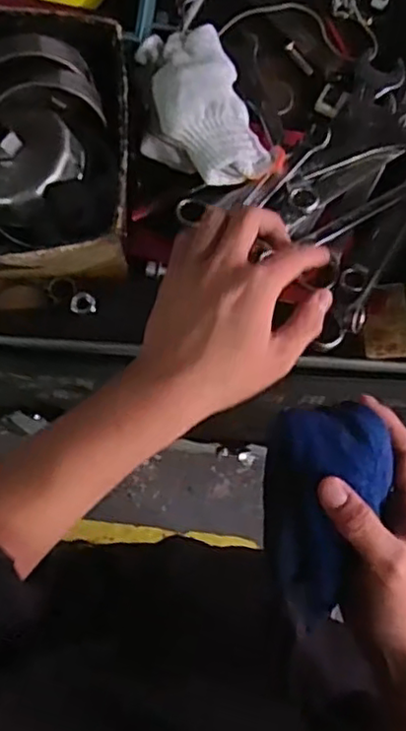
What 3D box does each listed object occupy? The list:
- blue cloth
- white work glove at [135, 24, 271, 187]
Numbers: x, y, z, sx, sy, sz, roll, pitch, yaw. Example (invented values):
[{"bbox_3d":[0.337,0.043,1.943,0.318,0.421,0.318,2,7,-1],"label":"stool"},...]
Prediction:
[{"bbox_3d":[0.070,0.088,0.393,0.070,0.032,0.126,11,91,1],"label":"blue cloth"},{"bbox_3d":[-0.005,-0.191,0.484,0.081,0.052,0.107,-15,78,-5],"label":"white work glove"}]

